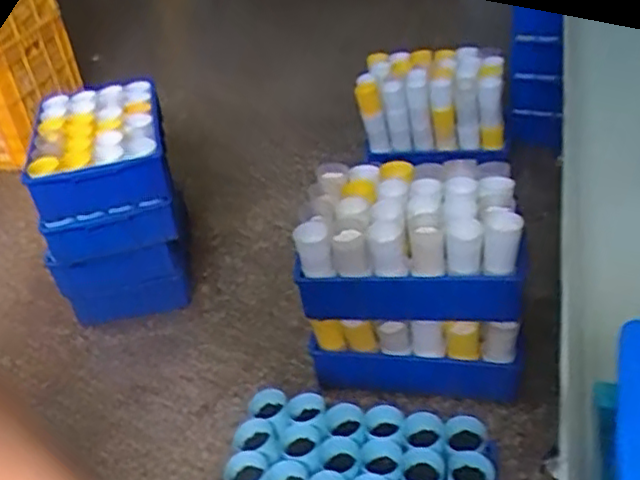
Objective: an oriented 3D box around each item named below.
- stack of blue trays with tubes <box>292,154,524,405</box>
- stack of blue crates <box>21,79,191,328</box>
[{"bbox_3d":[0.169,0.070,1.293,0.380,0.361,0.276,-2,36,8],"label":"stack of blue trays with tubes"},{"bbox_3d":[-0.438,-0.060,1.476,0.262,0.432,0.330,-13,36,-6],"label":"stack of blue crates"}]

